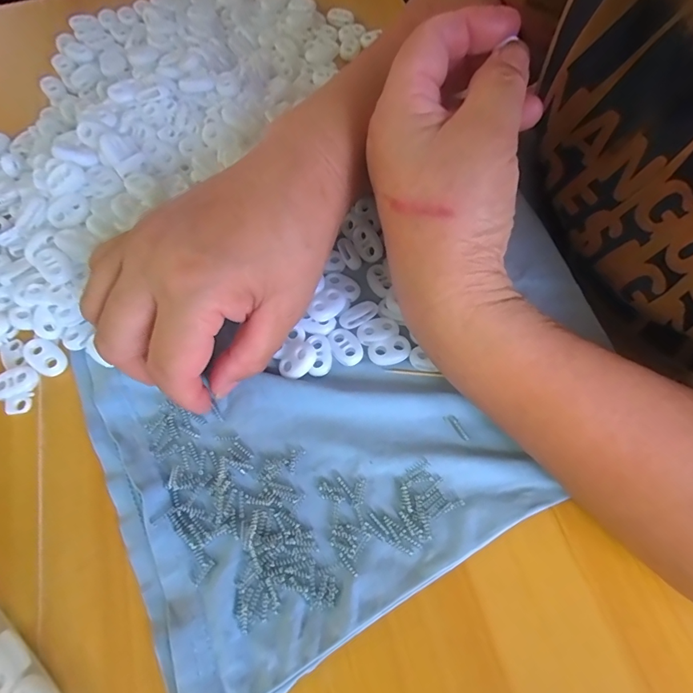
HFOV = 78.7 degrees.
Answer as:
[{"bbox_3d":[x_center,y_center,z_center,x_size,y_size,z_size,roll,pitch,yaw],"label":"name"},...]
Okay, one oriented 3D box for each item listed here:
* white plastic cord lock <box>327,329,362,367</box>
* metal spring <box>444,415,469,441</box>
[{"bbox_3d":[-0.001,0.000,0.223,0.014,0.005,0.021,-36,70,-14],"label":"white plastic cord lock"},{"bbox_3d":[0.055,0.039,0.208,0.004,0.004,0.015,-34,70,-15],"label":"metal spring"}]

